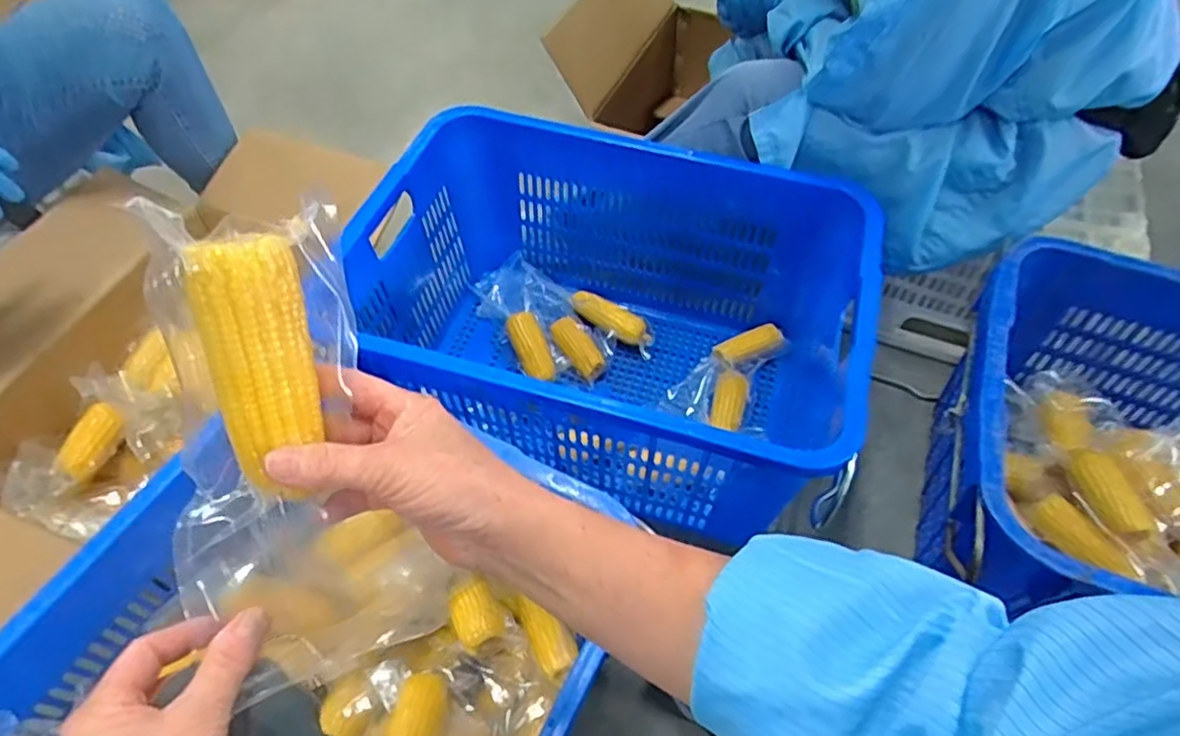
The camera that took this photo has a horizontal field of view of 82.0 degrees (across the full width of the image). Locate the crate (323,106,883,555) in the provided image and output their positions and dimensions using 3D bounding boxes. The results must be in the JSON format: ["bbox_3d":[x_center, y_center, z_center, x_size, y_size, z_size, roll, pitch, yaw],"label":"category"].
[{"bbox_3d":[0.022,-0.045,0.889,0.587,0.302,0.416,13,54,9],"label":"crate"}]

